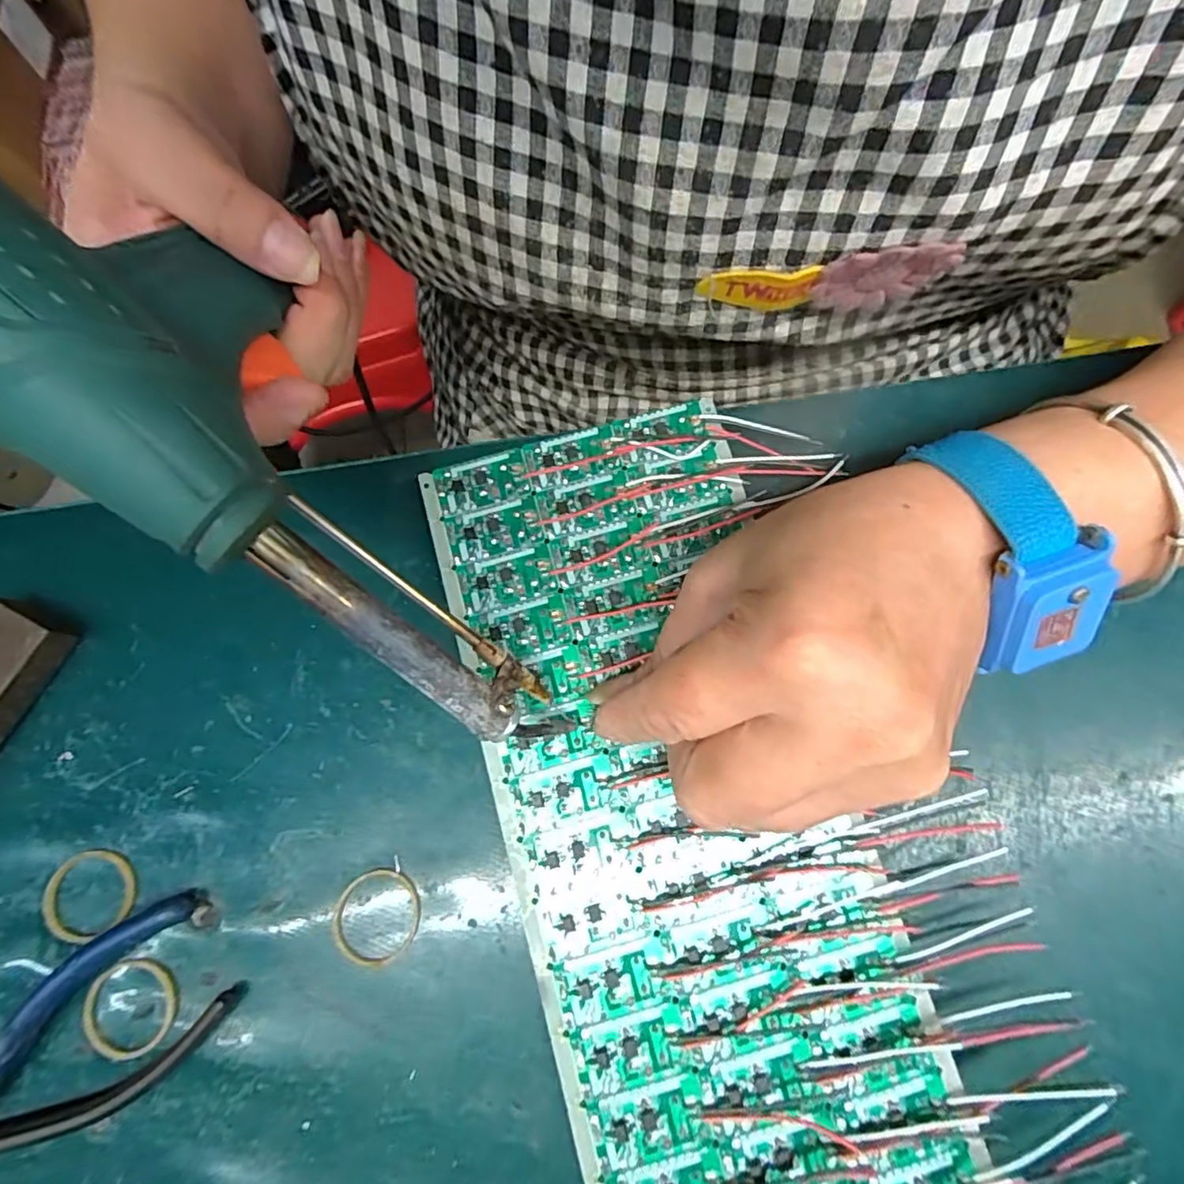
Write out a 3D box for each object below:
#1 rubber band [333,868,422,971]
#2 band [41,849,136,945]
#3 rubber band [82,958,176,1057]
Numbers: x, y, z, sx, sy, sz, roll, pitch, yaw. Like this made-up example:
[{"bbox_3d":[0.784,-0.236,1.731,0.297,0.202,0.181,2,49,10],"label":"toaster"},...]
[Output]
[{"bbox_3d":[-0.072,0.109,0.199,0.030,0.004,0.029,0,76,1],"label":"rubber band"},{"bbox_3d":[-0.174,0.105,0.204,0.031,0.004,0.029,0,76,1],"label":"band"},{"bbox_3d":[-0.153,0.138,0.195,0.030,0.004,0.029,0,76,1],"label":"rubber band"}]

